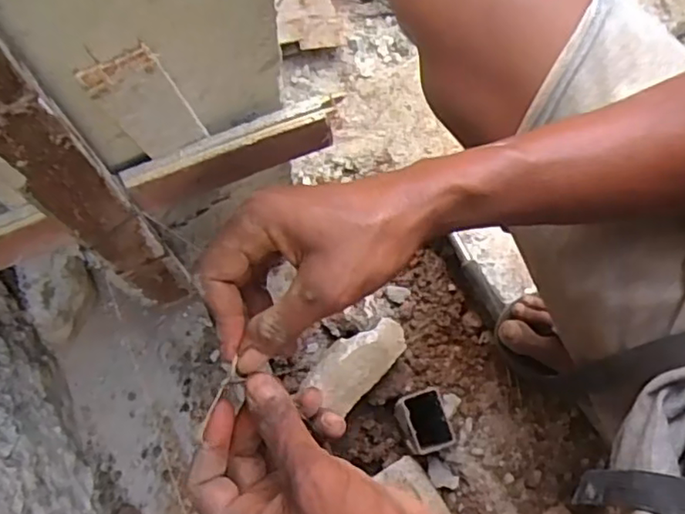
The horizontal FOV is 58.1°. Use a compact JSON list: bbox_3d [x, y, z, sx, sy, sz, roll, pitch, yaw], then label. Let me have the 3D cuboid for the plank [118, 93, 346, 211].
[{"bbox_3d":[-0.068,-0.064,0.387,0.133,0.039,0.016,-21,75,-8],"label":"plank"}]

